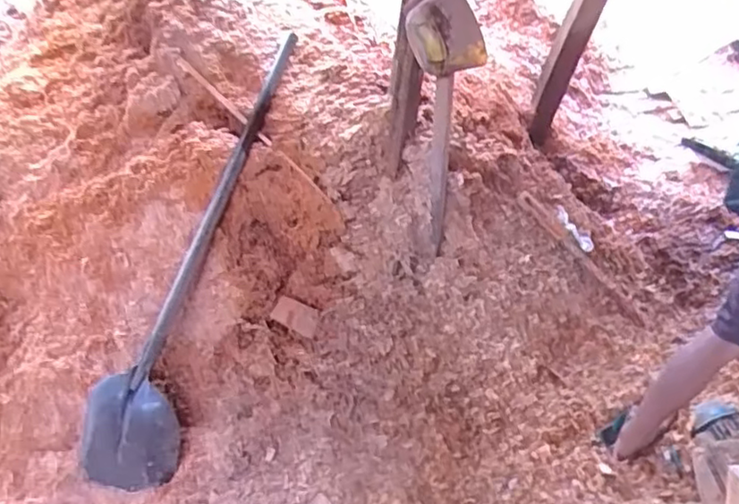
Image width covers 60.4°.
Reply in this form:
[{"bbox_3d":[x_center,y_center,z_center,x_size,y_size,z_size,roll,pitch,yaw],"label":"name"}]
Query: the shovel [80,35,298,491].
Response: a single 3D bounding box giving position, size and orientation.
[{"bbox_3d":[-0.468,-0.025,1.689,0.280,0.142,1.286,12,75,21],"label":"shovel"}]

